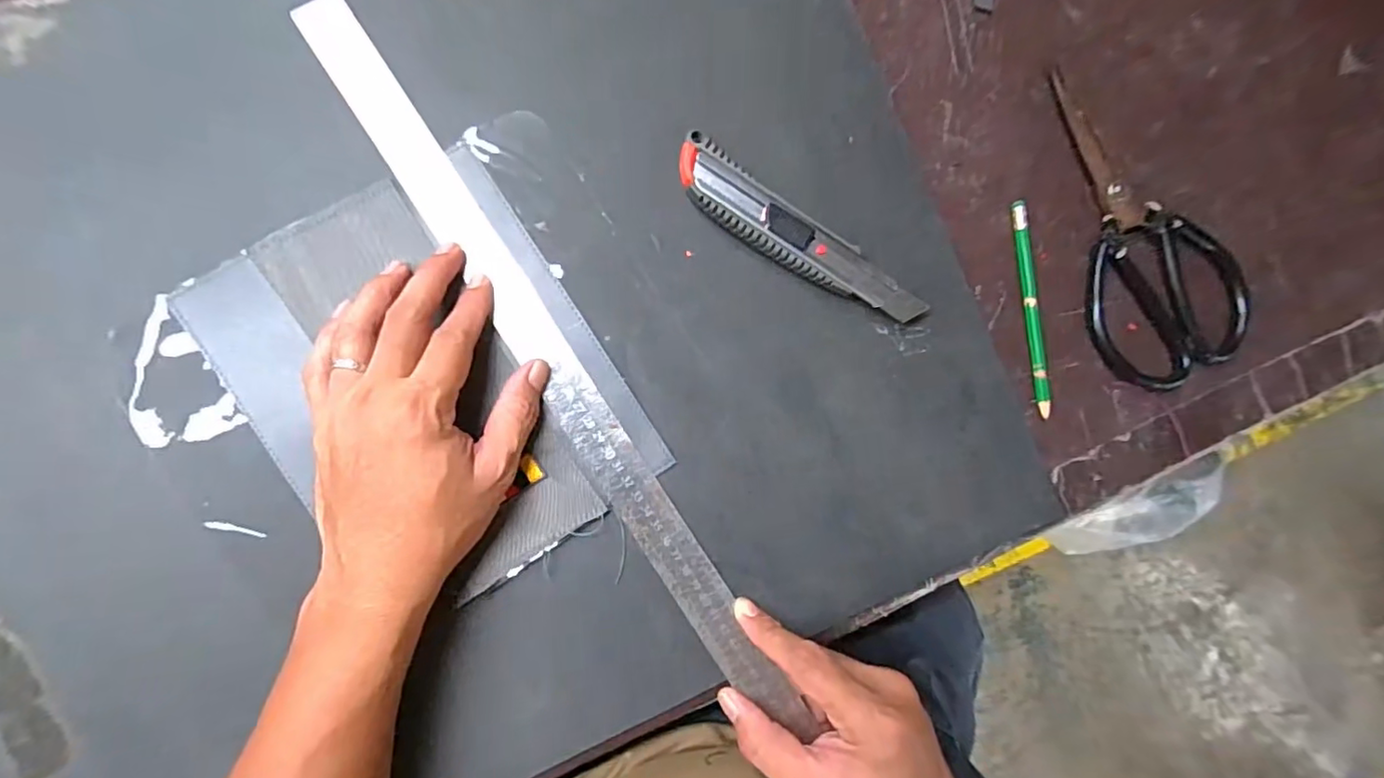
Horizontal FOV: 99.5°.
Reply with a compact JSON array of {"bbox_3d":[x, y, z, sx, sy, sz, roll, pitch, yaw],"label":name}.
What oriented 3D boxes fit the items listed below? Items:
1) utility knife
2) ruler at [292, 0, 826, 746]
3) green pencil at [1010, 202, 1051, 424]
[{"bbox_3d":[0.060,-0.088,0.349,0.166,0.015,0.036,35,82,-3],"label":"utility knife"},{"bbox_3d":[-0.076,-0.011,0.330,0.033,0.004,0.474,-33,90,-11],"label":"ruler"},{"bbox_3d":[0.215,-0.052,0.371,0.007,0.008,0.137,-3,86,-8],"label":"green pencil"}]

